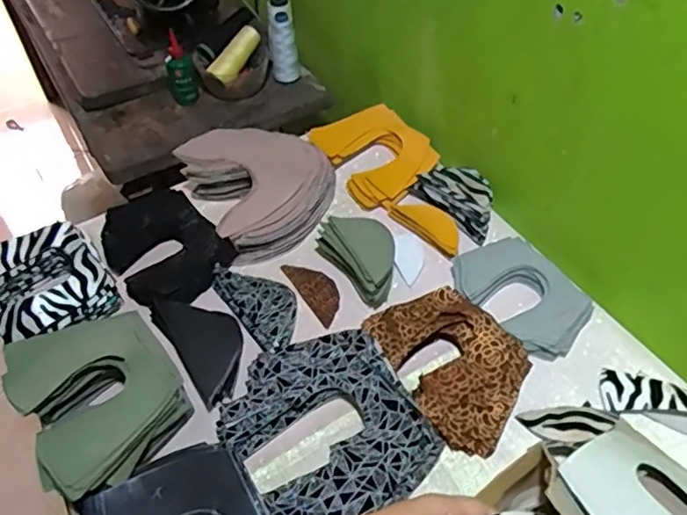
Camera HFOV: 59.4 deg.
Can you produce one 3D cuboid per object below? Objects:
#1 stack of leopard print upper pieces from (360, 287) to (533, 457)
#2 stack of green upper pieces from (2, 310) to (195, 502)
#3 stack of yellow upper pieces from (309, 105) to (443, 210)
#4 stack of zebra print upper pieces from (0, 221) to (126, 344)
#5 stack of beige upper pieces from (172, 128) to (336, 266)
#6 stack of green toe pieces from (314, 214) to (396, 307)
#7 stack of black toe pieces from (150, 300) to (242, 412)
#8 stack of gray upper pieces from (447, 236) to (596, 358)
[{"bbox_3d":[0.114,0.108,0.654,0.132,0.035,0.192,-32,56,-24],"label":"stack of leopard print upper pieces"},{"bbox_3d":[-0.250,0.137,0.616,0.148,0.041,0.185,-27,54,-21],"label":"stack of green upper pieces"},{"bbox_3d":[0.044,-0.152,0.878,0.134,0.043,0.175,-28,54,-22],"label":"stack of yellow upper pieces"},{"bbox_3d":[-0.355,0.030,0.716,0.132,0.049,0.151,-32,56,-24],"label":"stack of zebra print upper pieces"},{"bbox_3d":[-0.104,-0.099,0.818,0.179,0.075,0.182,-26,54,-20],"label":"stack of beige upper pieces"},{"bbox_3d":[0.021,-0.007,0.740,0.062,0.057,0.128,-24,53,-19],"label":"stack of green toe pieces"},{"bbox_3d":[-0.153,0.092,0.681,0.076,0.038,0.147,-29,55,-22],"label":"stack of black toe pieces"},{"bbox_3d":[0.208,0.041,0.712,0.108,0.029,0.163,-31,56,-24],"label":"stack of gray upper pieces"}]

